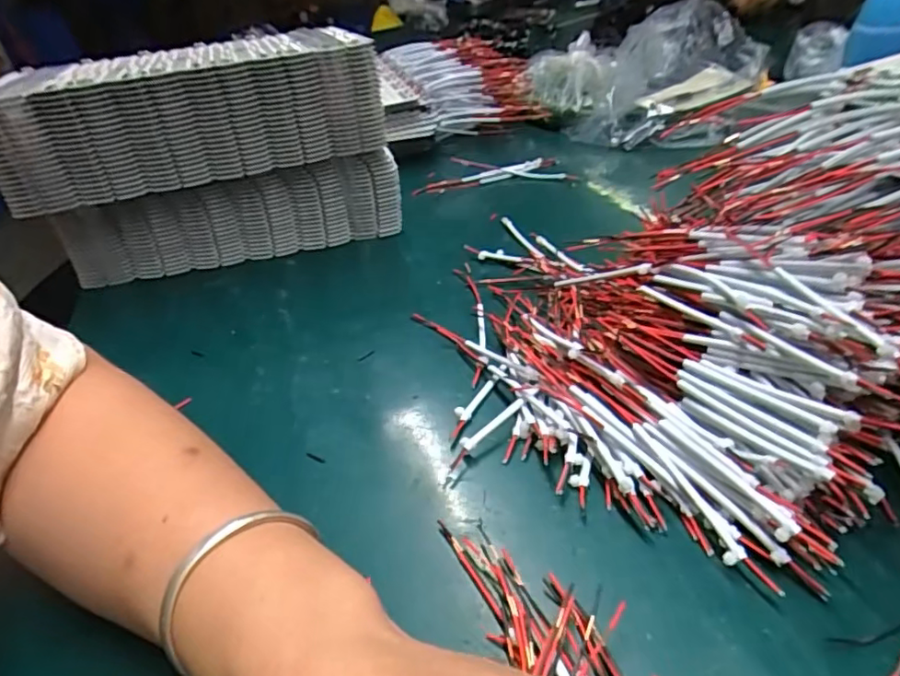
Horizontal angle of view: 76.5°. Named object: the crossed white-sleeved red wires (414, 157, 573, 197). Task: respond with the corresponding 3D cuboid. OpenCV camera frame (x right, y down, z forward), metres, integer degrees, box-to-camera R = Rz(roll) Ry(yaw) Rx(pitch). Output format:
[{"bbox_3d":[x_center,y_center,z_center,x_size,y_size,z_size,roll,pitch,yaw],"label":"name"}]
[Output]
[{"bbox_3d":[0.049,-0.189,0.652,0.172,0.014,0.069,-2,47,9],"label":"crossed white-sleeved red wires"}]

